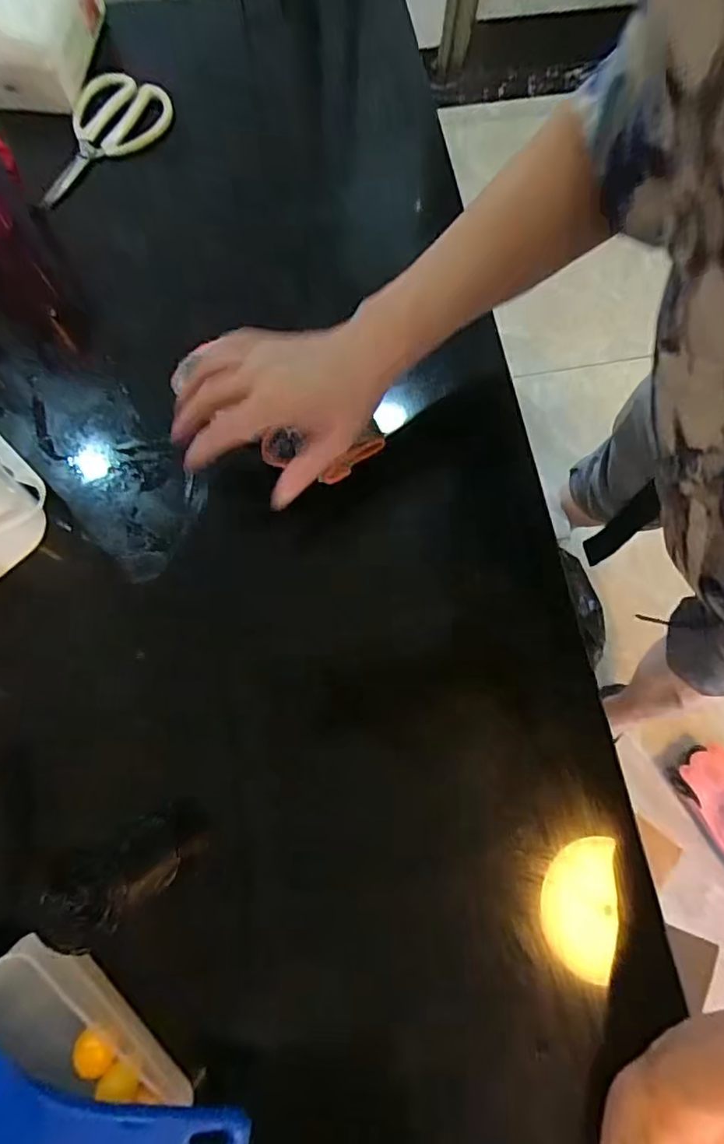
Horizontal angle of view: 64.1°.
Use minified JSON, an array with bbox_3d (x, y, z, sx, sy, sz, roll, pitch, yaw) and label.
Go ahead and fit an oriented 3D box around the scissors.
[{"bbox_3d":[-0.265,-0.431,0.567,0.161,0.018,0.074,-38,85,-6],"label":"scissors"}]

